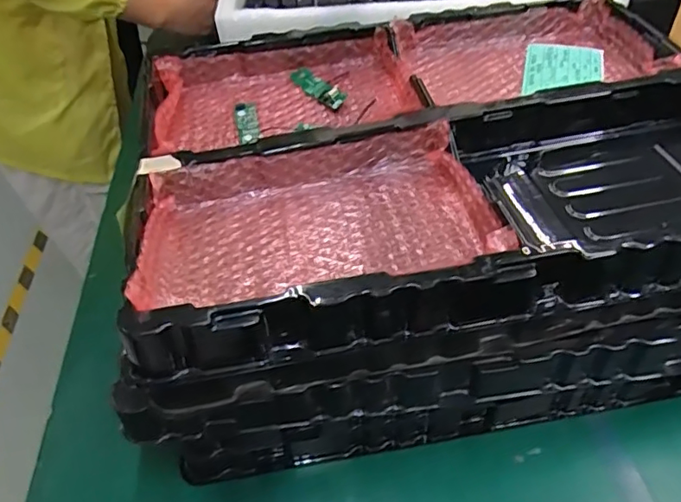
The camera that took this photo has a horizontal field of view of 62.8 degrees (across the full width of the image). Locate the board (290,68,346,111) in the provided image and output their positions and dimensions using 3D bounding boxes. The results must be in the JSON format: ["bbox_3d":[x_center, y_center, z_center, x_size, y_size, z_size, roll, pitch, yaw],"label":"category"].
[{"bbox_3d":[-0.022,-0.158,0.527,0.020,0.011,0.087,-25,49,-19],"label":"board"}]

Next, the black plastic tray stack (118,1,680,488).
[{"bbox_3d":[0.087,-0.044,0.491,0.473,0.183,0.360,-8,46,-3],"label":"black plastic tray stack"}]

